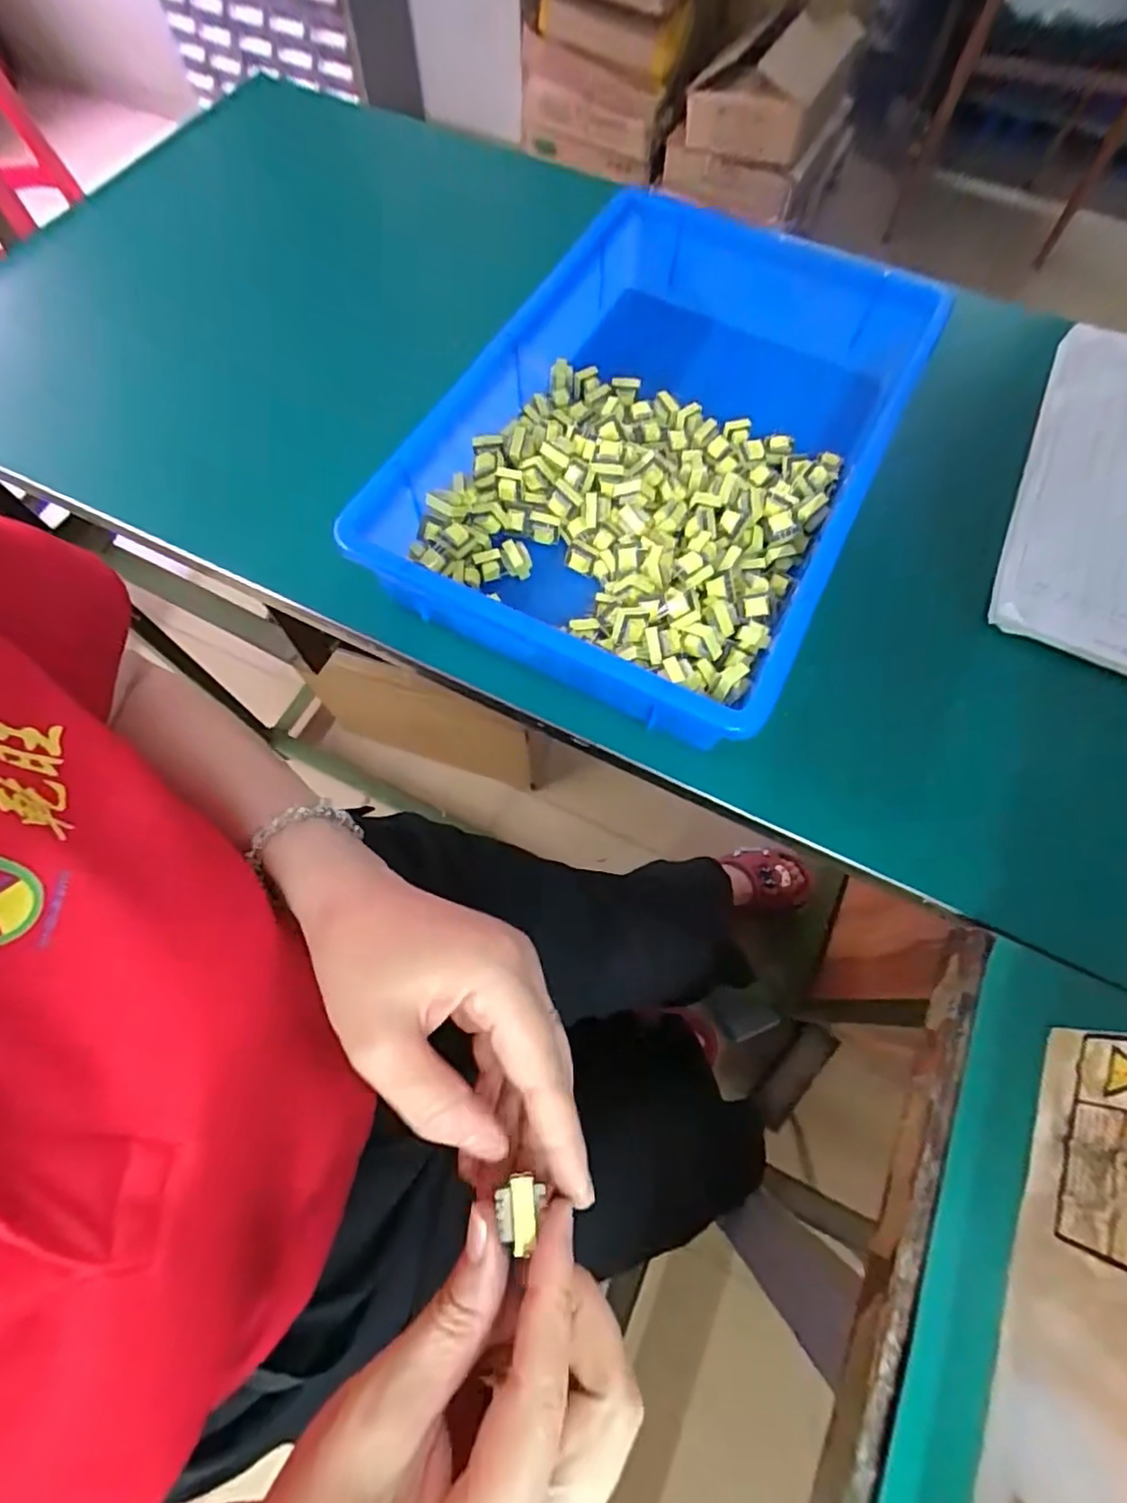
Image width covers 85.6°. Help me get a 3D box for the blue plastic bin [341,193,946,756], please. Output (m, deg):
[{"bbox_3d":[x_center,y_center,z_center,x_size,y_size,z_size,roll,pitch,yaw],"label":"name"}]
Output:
[{"bbox_3d":[0.066,-0.193,0.399,0.248,0.079,0.364,27,70,10],"label":"blue plastic bin"}]

